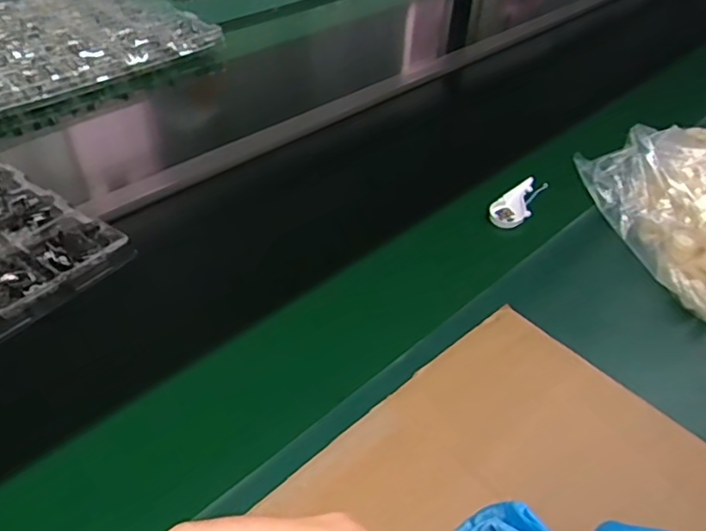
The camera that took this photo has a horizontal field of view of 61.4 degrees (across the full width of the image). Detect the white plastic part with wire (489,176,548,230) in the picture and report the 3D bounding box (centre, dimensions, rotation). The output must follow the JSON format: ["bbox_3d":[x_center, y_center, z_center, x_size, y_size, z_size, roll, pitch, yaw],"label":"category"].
[{"bbox_3d":[0.220,-0.084,0.802,0.050,0.047,0.064,28,48,24],"label":"white plastic part with wire"}]

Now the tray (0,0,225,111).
[{"bbox_3d":[-0.580,-0.435,1.132,0.502,0.027,0.417,-32,53,-32],"label":"tray"}]

